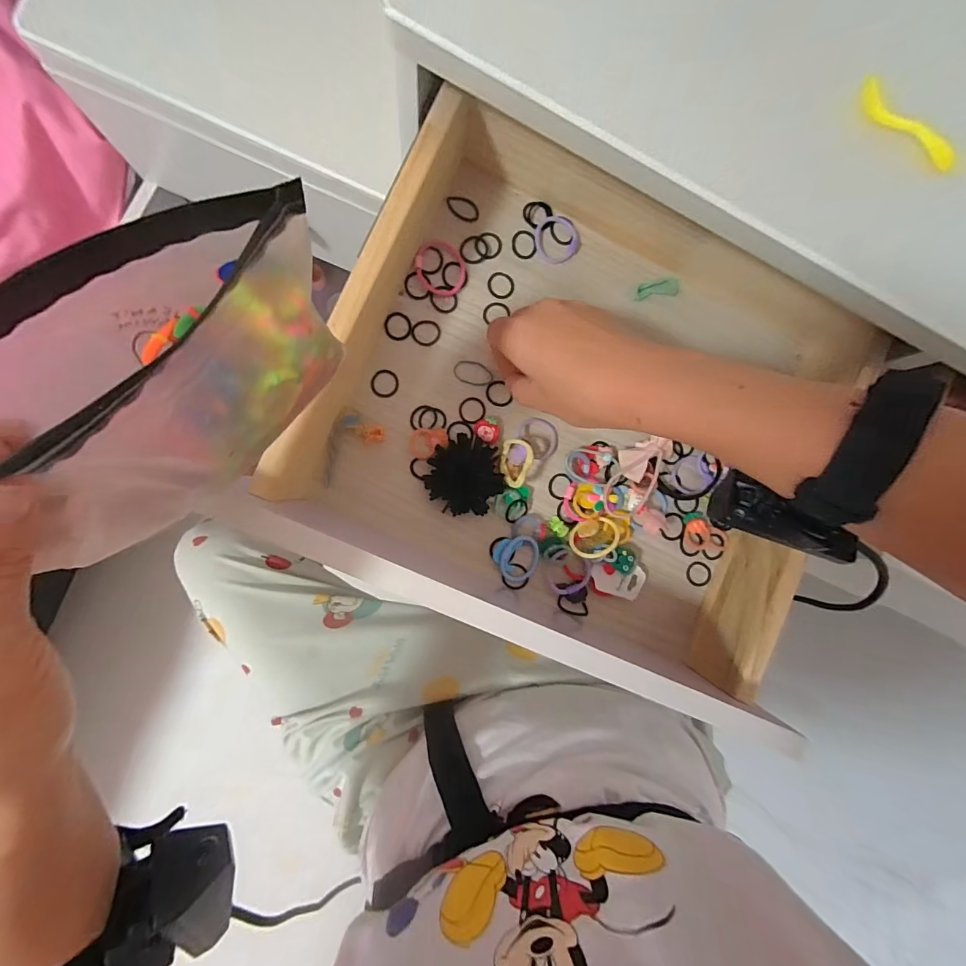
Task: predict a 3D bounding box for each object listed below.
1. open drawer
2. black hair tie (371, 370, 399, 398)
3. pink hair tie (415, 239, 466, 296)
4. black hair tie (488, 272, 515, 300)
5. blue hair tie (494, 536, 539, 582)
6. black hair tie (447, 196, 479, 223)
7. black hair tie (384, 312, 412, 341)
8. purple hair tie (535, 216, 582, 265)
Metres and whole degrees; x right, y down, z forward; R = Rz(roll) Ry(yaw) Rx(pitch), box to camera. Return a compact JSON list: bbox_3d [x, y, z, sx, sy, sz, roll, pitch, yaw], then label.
[{"bbox_3d":[0.077,-0.045,0.291,0.330,0.089,0.295,27,85,-6],"label":"open drawer"},{"bbox_3d":[-0.072,-0.073,0.314,0.020,0.004,0.021,0,89,-8],"label":"black hair tie"},{"bbox_3d":[-0.032,-0.162,0.319,0.037,0.004,0.039,8,88,-7],"label":"pink hair tie"},{"bbox_3d":[0.014,-0.152,0.325,0.021,0.004,0.020,0,89,-8],"label":"black hair tie"},{"bbox_3d":[0.027,0.057,0.321,0.032,0.007,0.036,-32,93,-7],"label":"blue hair tie"},{"bbox_3d":[-0.015,-0.210,0.324,0.026,0.004,0.017,16,87,-7],"label":"black hair tie"},{"bbox_3d":[-0.063,-0.117,0.315,0.020,0.004,0.022,0,89,-8],"label":"black hair tie"},{"bbox_3d":[0.058,-0.191,0.332,0.037,0.004,0.036,0,89,-8],"label":"purple hair tie"}]

